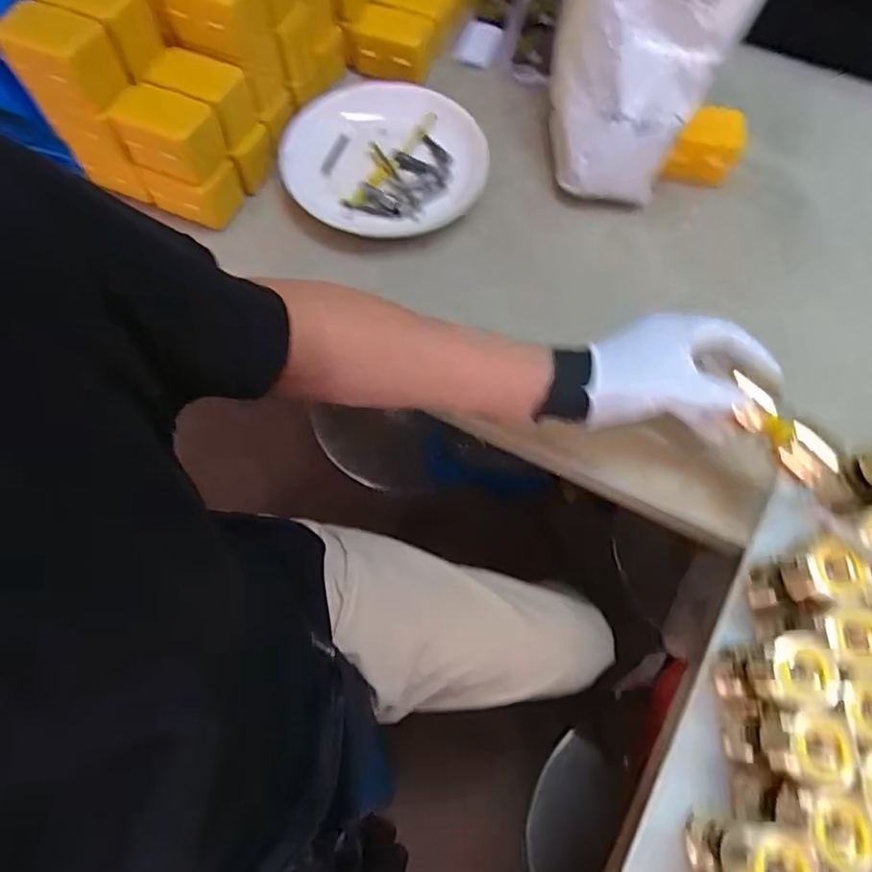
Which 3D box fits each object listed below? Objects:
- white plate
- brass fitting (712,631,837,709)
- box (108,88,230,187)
[{"bbox_3d":[-0.054,-0.283,0.610,0.202,0.037,0.190,1,68,-2],"label":"white plate"},{"bbox_3d":[0.227,0.160,0.403,0.035,0.092,0.040,1,68,-1],"label":"brass fitting"},{"bbox_3d":[-0.240,-0.270,0.531,0.083,0.044,0.054,18,68,6],"label":"box"}]

